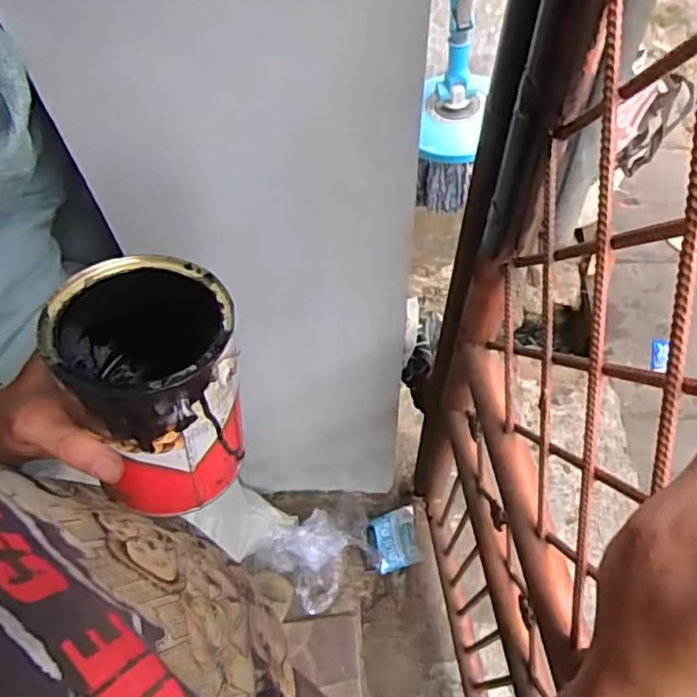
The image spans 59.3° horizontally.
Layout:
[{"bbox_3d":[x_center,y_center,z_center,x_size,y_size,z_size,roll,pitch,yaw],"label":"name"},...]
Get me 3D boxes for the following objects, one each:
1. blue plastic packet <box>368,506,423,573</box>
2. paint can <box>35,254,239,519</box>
[{"bbox_3d":[0.104,0.445,1.426,0.117,0.027,0.145,-31,42,19],"label":"blue plastic packet"},{"bbox_3d":[-0.108,0.019,0.370,0.092,0.129,0.109,-17,60,-7],"label":"paint can"}]

